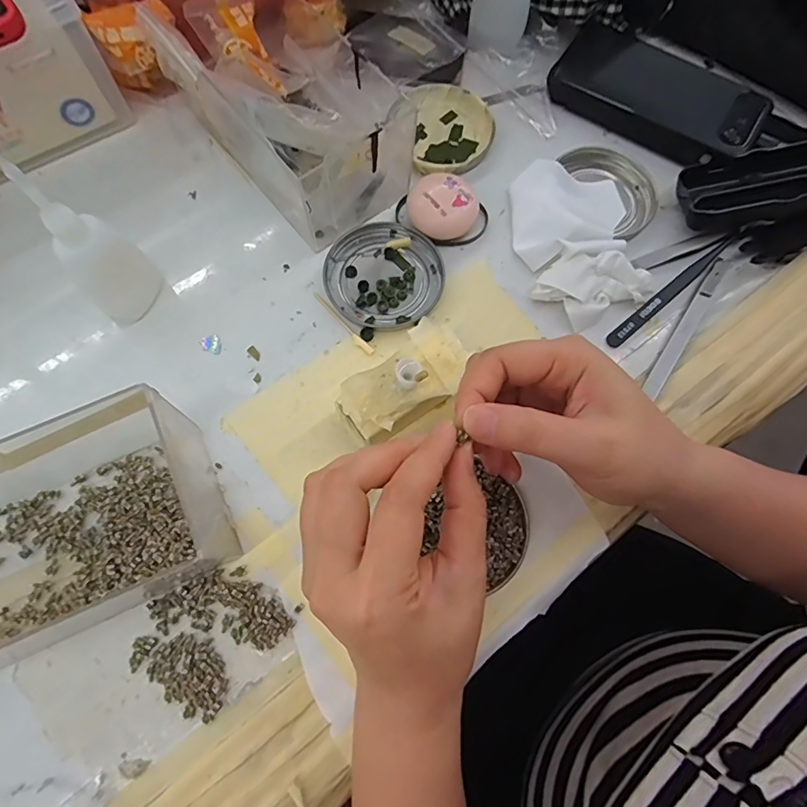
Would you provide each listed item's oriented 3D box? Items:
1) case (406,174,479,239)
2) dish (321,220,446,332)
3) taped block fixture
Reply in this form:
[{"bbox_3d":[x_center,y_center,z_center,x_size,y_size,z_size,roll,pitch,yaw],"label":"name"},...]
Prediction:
[{"bbox_3d":[0.027,-0.135,0.334,0.047,0.023,0.041,24,74,6],"label":"case"},{"bbox_3d":[-0.013,-0.088,0.327,0.077,0.007,0.076,0,73,-1],"label":"dish"},{"bbox_3d":[0.002,-0.010,0.281,0.042,0.049,0.079,44,77,11],"label":"taped block fixture"}]

